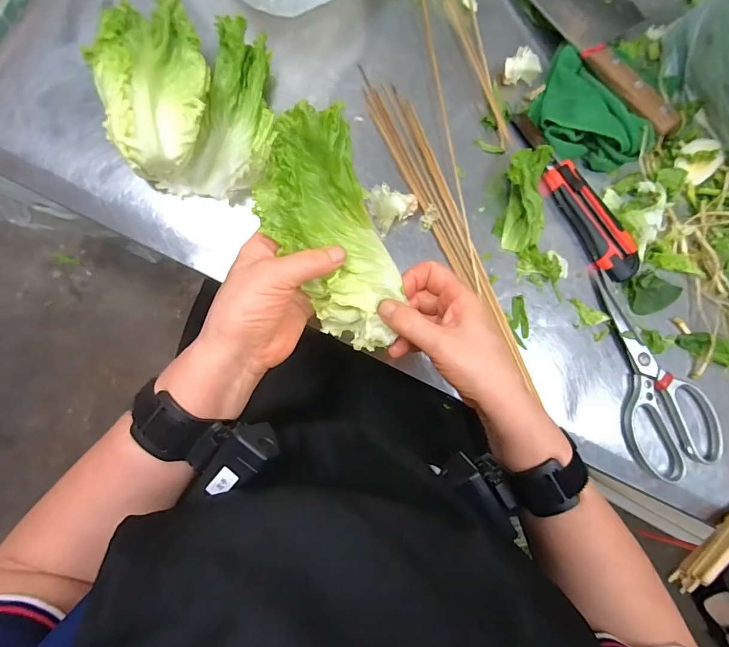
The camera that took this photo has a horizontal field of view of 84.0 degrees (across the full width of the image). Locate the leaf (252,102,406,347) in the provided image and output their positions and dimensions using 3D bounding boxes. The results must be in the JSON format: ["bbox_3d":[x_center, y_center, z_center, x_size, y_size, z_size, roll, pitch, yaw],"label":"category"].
[{"bbox_3d":[-0.024,-0.057,0.284,0.073,0.038,0.165,-23,111,-8],"label":"leaf"}]

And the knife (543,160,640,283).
[{"bbox_3d":[0.247,-0.112,0.438,0.038,0.015,0.142,-32,88,-9],"label":"knife"}]

